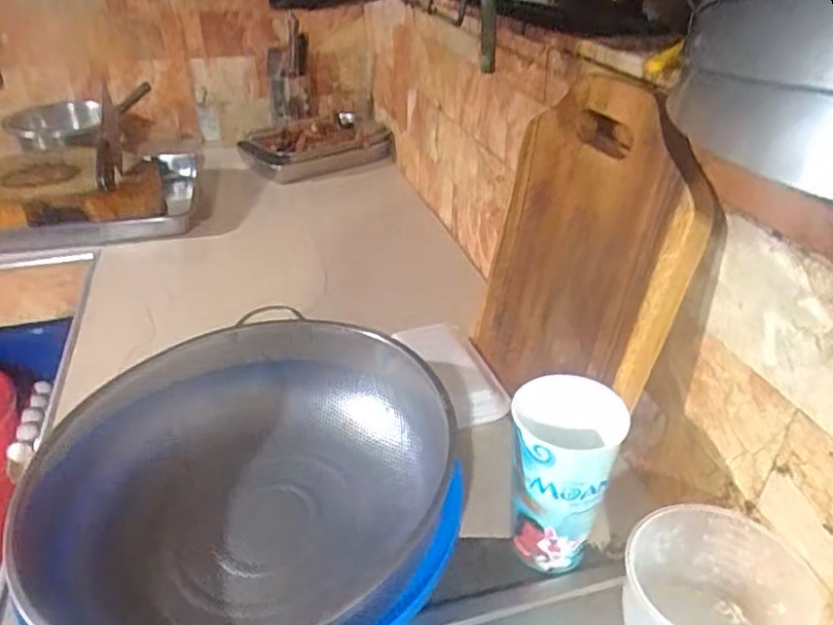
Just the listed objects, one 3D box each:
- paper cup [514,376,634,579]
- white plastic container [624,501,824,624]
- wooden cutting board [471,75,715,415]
[{"bbox_3d":[0.121,0.139,0.528,0.080,0.156,0.088,0,33,0],"label":"paper cup"},{"bbox_3d":[0.218,0.223,0.468,0.118,0.108,0.116,0,33,0],"label":"white plastic container"},{"bbox_3d":[0.150,-0.049,0.596,0.023,0.320,0.246,0,29,-25],"label":"wooden cutting board"}]

